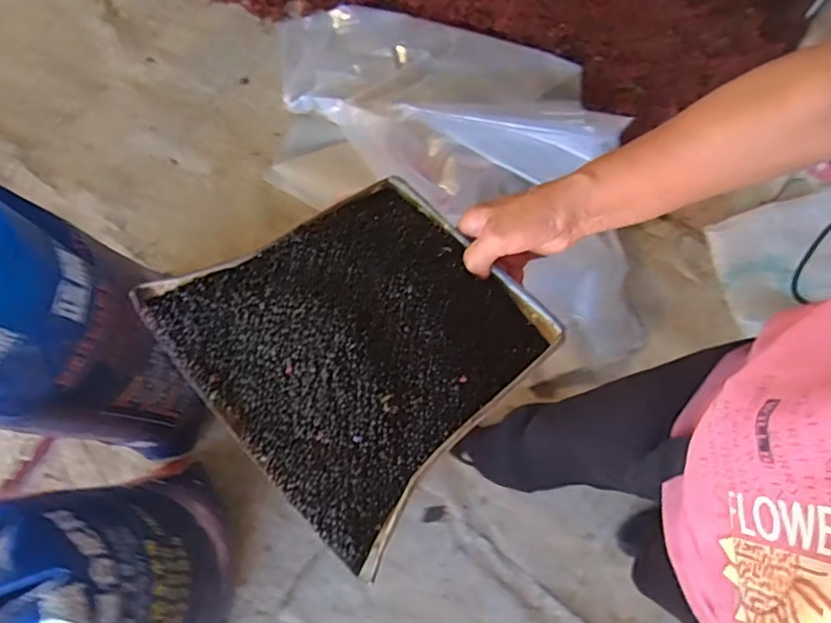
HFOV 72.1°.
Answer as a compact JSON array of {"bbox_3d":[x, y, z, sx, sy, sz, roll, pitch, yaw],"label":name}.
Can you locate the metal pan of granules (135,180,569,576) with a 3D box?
[{"bbox_3d":[-0.043,0.015,0.439,0.231,0.052,0.241,-42,79,-10],"label":"metal pan of granules"}]

